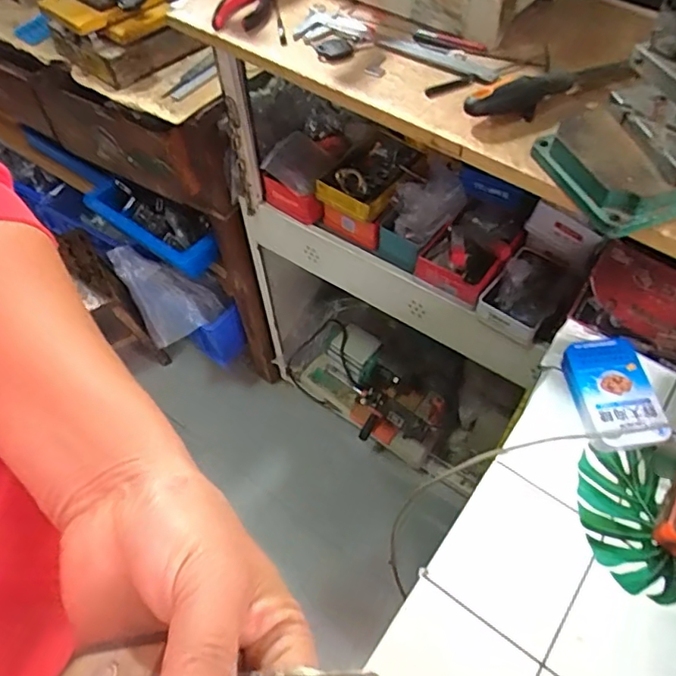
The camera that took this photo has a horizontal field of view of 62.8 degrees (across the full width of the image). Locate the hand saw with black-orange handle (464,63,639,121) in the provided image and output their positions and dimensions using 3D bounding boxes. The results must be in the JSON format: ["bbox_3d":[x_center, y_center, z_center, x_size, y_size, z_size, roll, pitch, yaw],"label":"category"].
[{"bbox_3d":[0.190,-0.227,0.496,0.154,0.027,0.033,-19,57,-11],"label":"hand saw with black-orange handle"}]

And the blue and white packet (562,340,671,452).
[{"bbox_3d":[0.247,0.050,0.504,0.067,0.033,0.109,-7,55,-3],"label":"blue and white packet"}]

